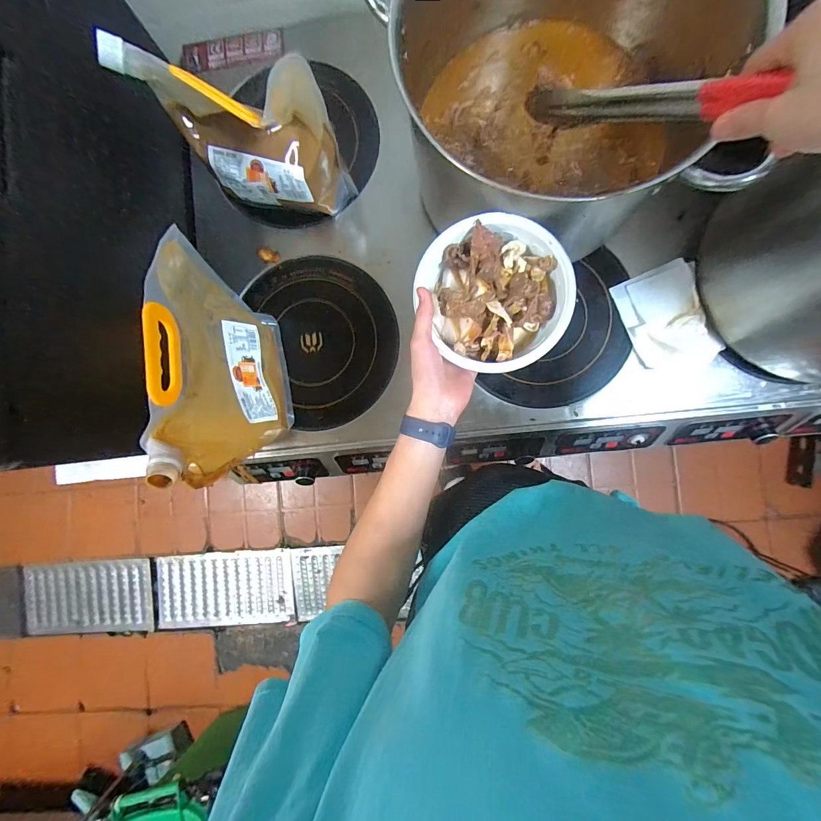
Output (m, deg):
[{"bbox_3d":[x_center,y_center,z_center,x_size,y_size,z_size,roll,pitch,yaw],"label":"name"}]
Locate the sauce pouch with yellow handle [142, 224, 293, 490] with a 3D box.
[{"bbox_3d":[-0.237,-0.054,0.485,0.058,0.250,0.278,-8,88,5],"label":"sauce pouch with yellow handle"}]

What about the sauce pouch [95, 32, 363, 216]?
[{"bbox_3d":[-0.214,-0.371,0.513,0.222,0.227,0.090,11,90,6],"label":"sauce pouch"}]

